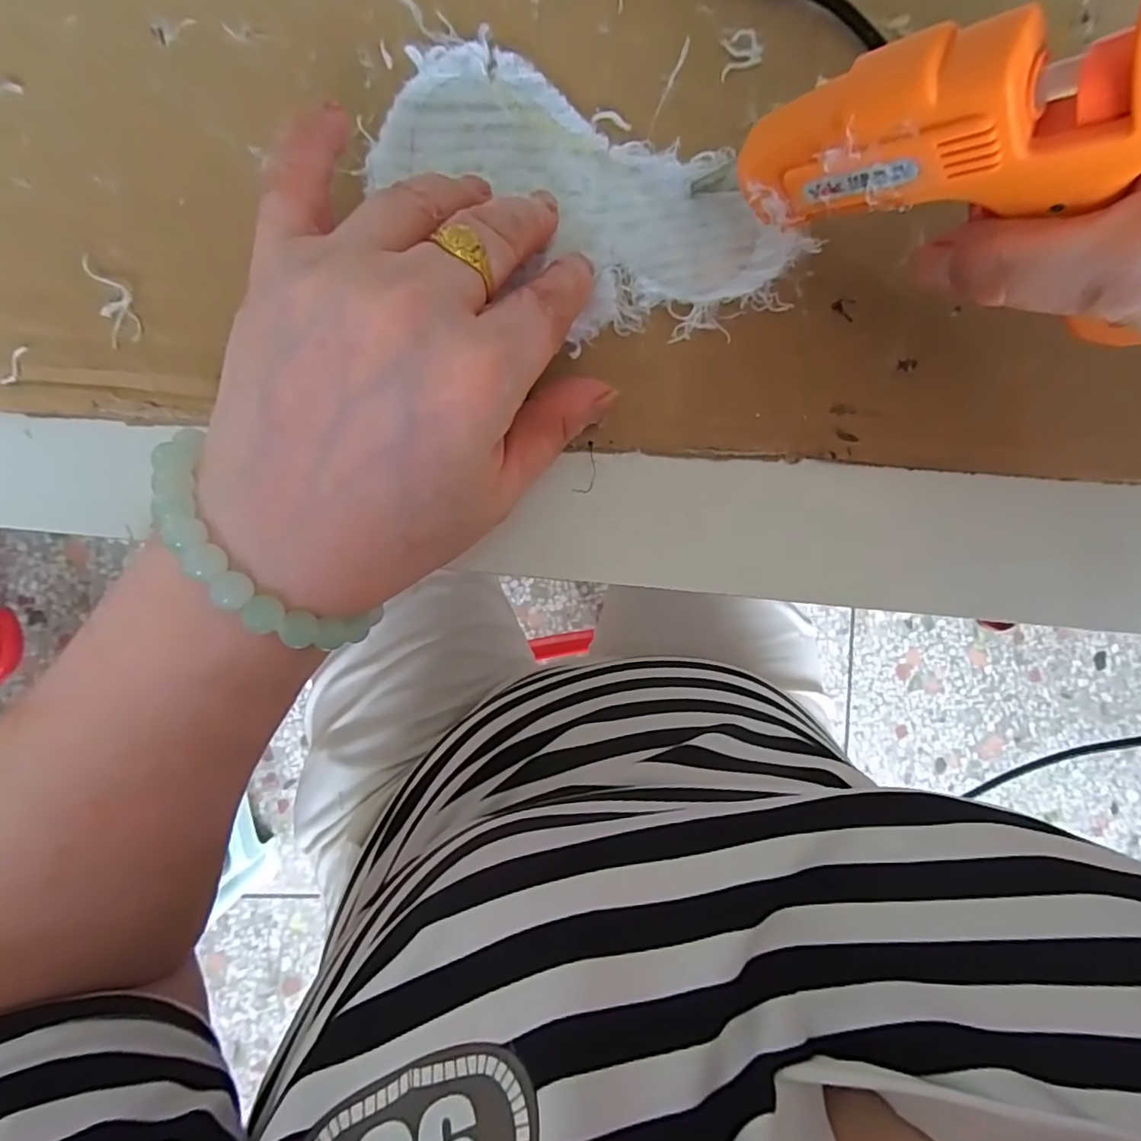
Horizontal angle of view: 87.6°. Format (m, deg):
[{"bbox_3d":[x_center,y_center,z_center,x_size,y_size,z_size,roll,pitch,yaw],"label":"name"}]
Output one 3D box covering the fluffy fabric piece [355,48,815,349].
[{"bbox_3d":[0.006,-0.121,0.202,0.139,0.008,0.069,24,86,-7],"label":"fluffy fabric piece"}]

